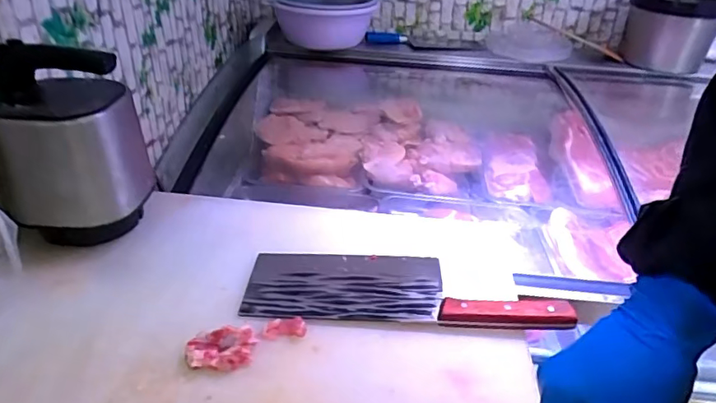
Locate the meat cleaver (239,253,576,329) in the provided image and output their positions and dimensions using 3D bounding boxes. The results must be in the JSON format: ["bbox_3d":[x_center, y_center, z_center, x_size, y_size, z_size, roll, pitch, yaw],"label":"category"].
[{"bbox_3d":[0.048,0.089,0.553,0.325,0.029,0.109,5,31,2],"label":"meat cleaver"}]

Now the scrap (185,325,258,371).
[{"bbox_3d":[-0.123,0.131,0.470,0.062,0.025,0.042,-12,34,-24],"label":"scrap"}]

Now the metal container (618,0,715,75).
[{"bbox_3d":[0.802,-0.444,1.334,0.221,0.183,0.258,20,35,25],"label":"metal container"}]

